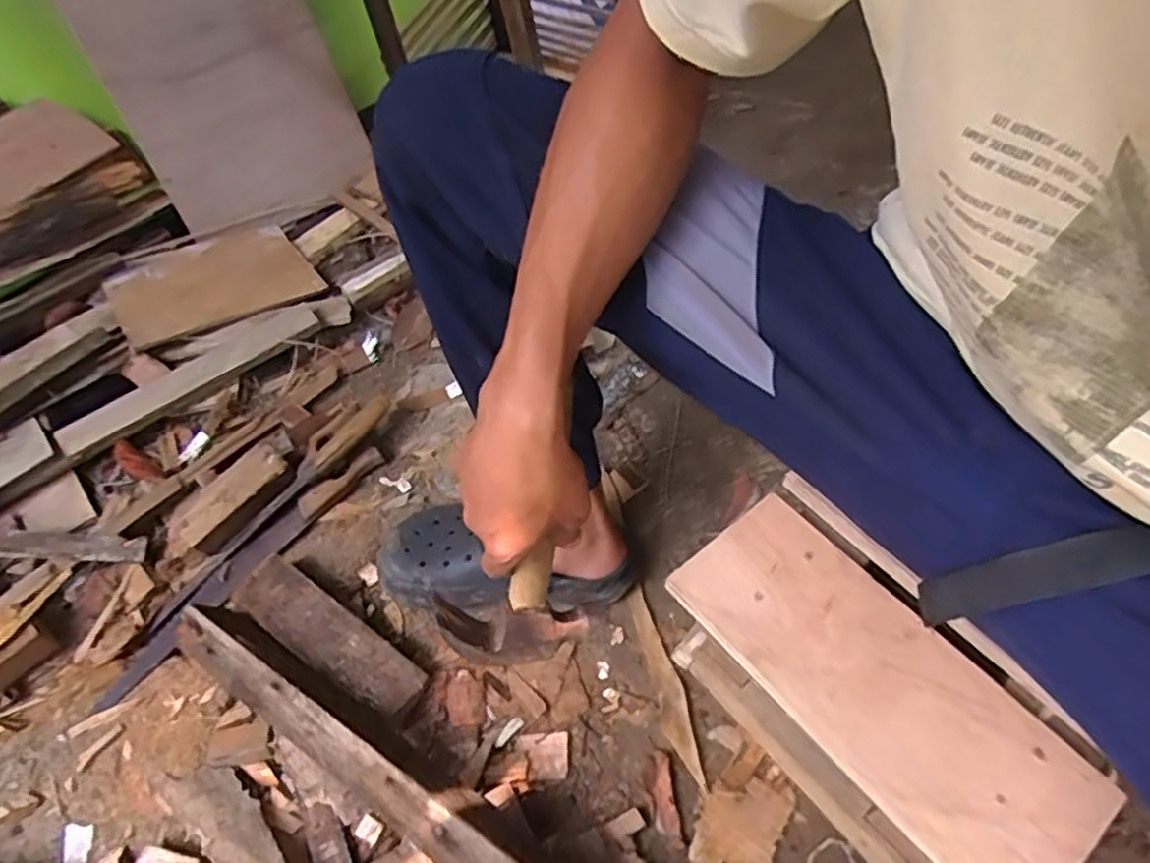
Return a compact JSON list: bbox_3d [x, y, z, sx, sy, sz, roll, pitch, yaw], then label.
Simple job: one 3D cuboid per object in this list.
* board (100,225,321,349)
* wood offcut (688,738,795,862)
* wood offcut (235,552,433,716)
[{"bbox_3d":[-0.527,-0.221,1.046,0.272,0.012,0.164,-29,65,-33],"label":"board"},{"bbox_3d":[0.155,0.349,0.652,0.069,0.012,0.117,29,61,24],"label":"wood offcut"},{"bbox_3d":[-0.256,0.216,0.750,0.224,0.042,0.070,25,59,22],"label":"wood offcut"}]

